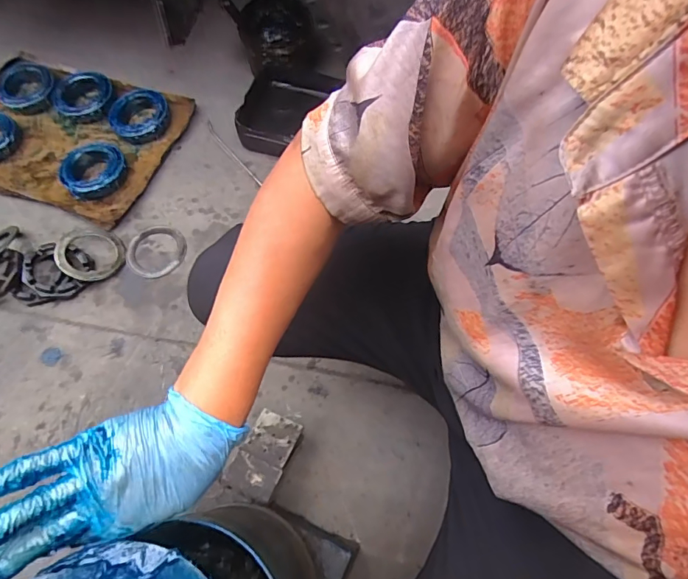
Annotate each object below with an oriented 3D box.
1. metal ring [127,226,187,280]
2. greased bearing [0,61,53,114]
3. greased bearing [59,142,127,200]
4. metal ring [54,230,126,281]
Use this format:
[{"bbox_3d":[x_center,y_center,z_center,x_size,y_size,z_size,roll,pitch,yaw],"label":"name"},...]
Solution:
[{"bbox_3d":[-0.393,-0.081,0.928,0.120,0.013,0.114,0,65,1],"label":"metal ring"},{"bbox_3d":[-0.808,-0.514,1.119,0.138,0.046,0.145,-23,67,-9],"label":"greased bearing"},{"bbox_3d":[-0.565,-0.269,0.997,0.141,0.057,0.132,0,65,1],"label":"greased bearing"},{"bbox_3d":[-0.516,-0.072,0.905,0.124,0.016,0.124,8,60,-15],"label":"metal ring"}]

